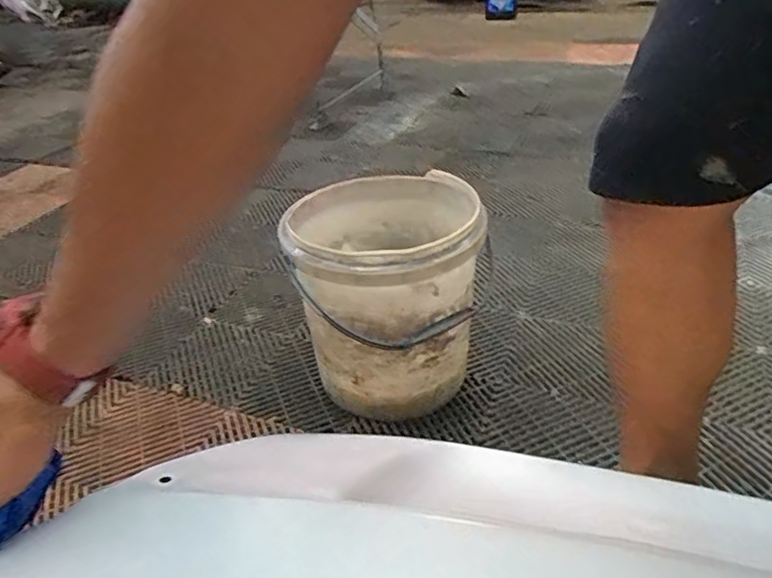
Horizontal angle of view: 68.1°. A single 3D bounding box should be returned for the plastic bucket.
[{"bbox_3d":[0.005,0.011,0.926,0.285,0.313,0.302,-3,34,3],"label":"plastic bucket"}]

